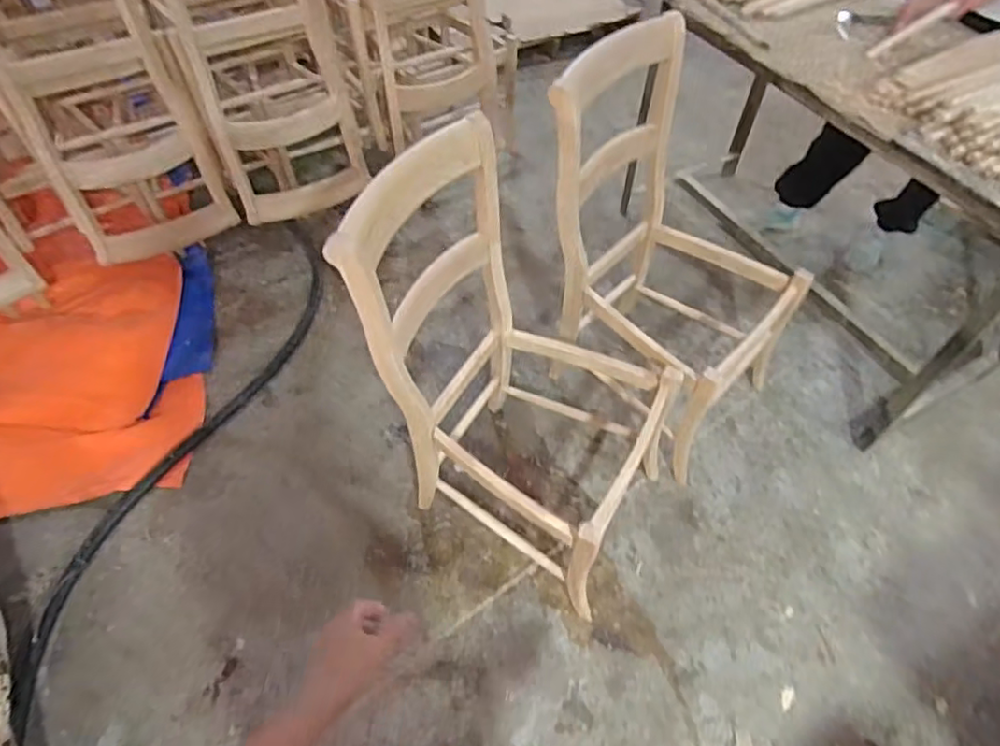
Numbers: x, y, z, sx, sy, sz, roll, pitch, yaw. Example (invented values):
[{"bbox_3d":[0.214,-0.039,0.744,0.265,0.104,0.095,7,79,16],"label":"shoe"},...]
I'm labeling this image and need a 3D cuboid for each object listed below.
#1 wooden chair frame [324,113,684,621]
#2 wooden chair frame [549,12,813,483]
[{"bbox_3d":[0.081,0.034,1.316,0.557,0.939,0.517,24,59,17],"label":"wooden chair frame"},{"bbox_3d":[0.443,-0.278,1.502,0.484,0.858,0.578,-38,63,-23],"label":"wooden chair frame"}]

